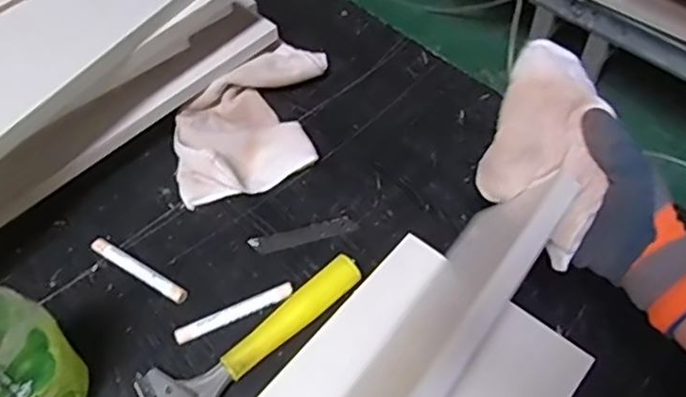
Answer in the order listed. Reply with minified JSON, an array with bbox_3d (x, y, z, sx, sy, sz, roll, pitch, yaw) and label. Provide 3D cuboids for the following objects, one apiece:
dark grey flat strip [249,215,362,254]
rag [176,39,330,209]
[{"bbox_3d":[-0.039,0.034,0.603,0.101,0.004,0.019,-13,56,-8],"label":"dark grey flat strip"},{"bbox_3d":[-0.099,-0.090,0.668,0.142,0.032,0.204,1,55,3],"label":"rag"}]

